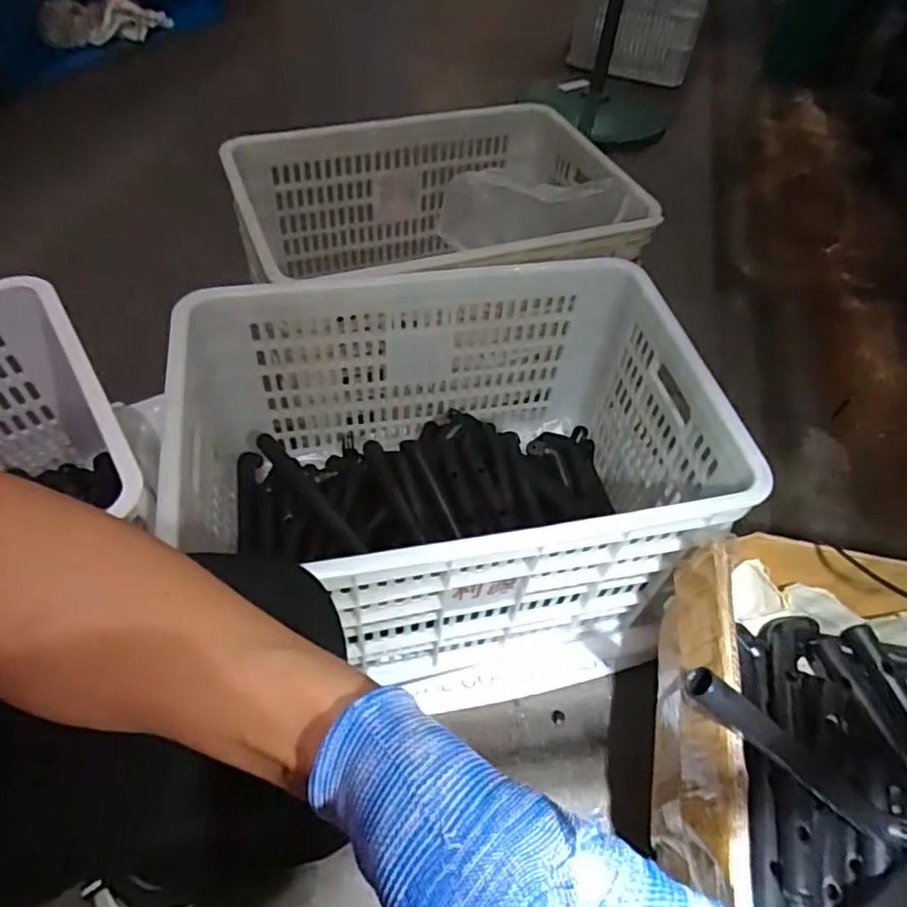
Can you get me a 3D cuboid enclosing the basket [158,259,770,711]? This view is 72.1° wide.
[{"bbox_3d":[-0.012,0.020,0.726,0.536,0.287,0.362,-7,53,-10],"label":"basket"}]

